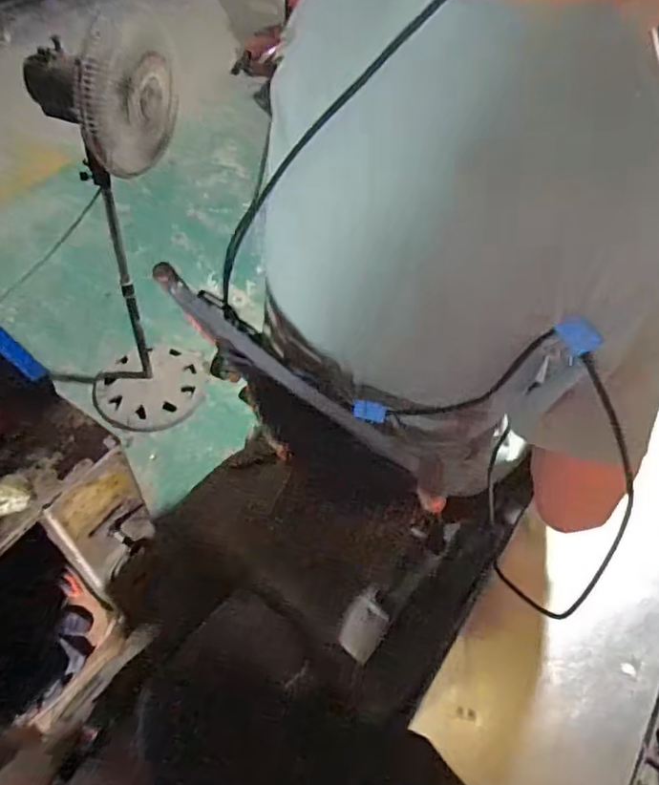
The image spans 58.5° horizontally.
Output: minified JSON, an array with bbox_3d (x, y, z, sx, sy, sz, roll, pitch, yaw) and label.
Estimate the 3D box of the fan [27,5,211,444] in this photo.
[{"bbox_3d":[-0.439,-0.268,1.263,0.296,0.907,0.258,-11,56,-12],"label":"fan"}]

